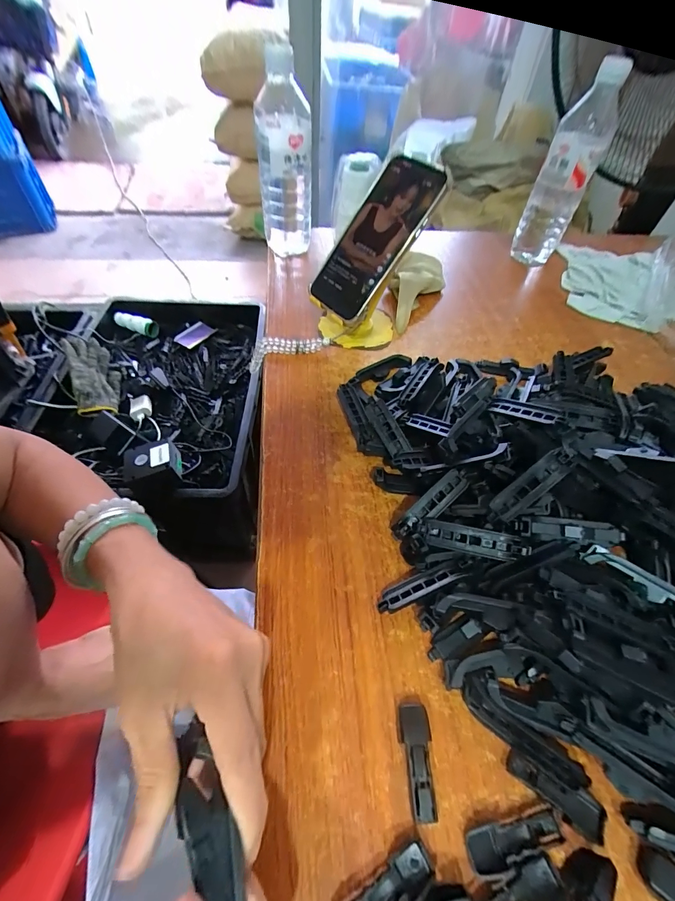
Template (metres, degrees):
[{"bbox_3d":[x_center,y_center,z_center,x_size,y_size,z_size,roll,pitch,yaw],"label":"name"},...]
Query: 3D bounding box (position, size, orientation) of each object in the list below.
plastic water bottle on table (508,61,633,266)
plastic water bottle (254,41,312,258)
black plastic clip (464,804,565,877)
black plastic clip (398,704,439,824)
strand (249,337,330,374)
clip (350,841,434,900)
[{"bbox_3d":[0.324,-0.391,0.525,0.068,0.220,0.079,27,55,16],"label":"plastic water bottle on table"},{"bbox_3d":[-0.070,-0.389,0.492,0.069,0.220,0.076,-3,28,-7],"label":"plastic water bottle"},{"bbox_3d":[0.093,0.201,0.191,0.050,0.008,0.016,-10,54,-12],"label":"black plastic clip"},{"bbox_3d":[0.045,0.175,0.208,0.017,0.010,0.050,2,52,-3],"label":"black plastic clip"},{"bbox_3d":[-0.059,-0.116,0.430,0.099,0.032,0.019,-10,52,7],"label":"strand"},{"bbox_3d":[0.023,0.214,0.176,0.051,0.008,0.016,-25,58,-22],"label":"clip"}]

